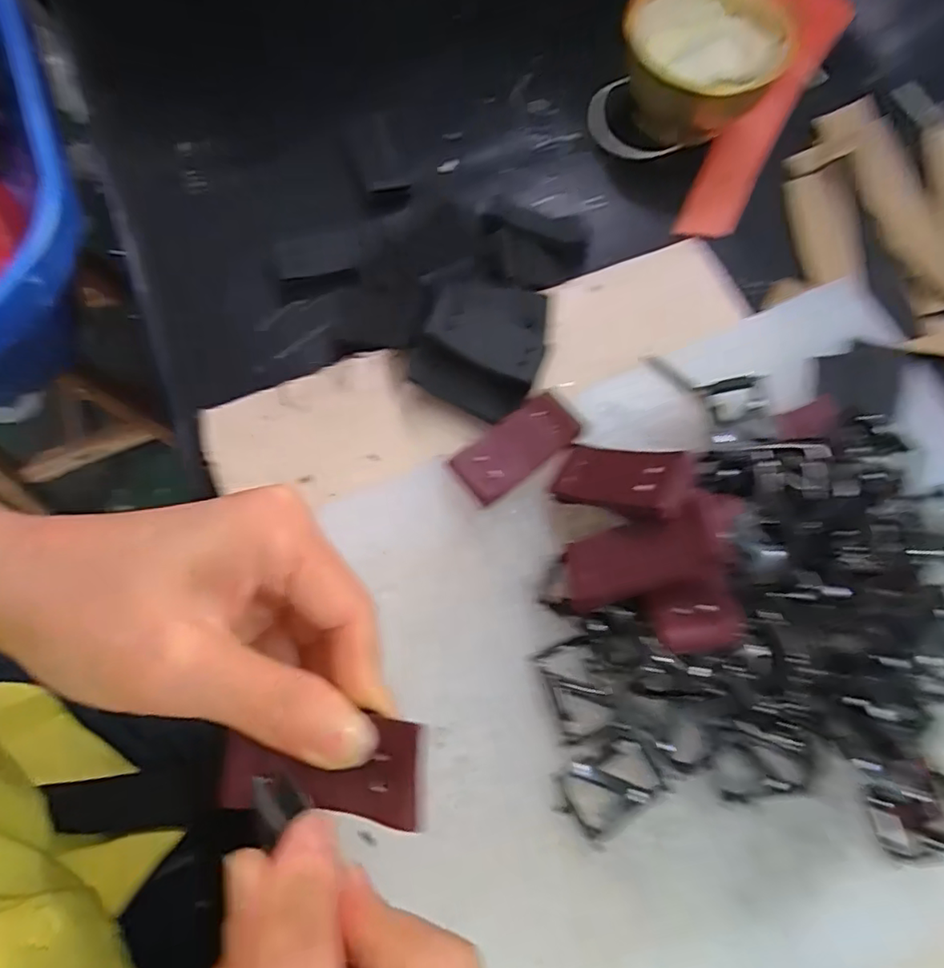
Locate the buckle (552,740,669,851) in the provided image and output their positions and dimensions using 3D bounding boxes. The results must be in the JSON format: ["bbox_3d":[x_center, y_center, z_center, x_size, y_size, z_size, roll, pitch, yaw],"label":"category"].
[{"bbox_3d":[0.053,0.118,0.222,0.040,0.005,0.027,-33,76,-11],"label":"buckle"}]

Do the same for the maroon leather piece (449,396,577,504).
[{"bbox_3d":[0.020,-0.017,0.260,0.057,0.006,0.026,-36,86,-10],"label":"maroon leather piece"}]

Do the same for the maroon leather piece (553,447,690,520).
[{"bbox_3d":[0.060,-0.002,0.236,0.059,0.006,0.029,13,65,51],"label":"maroon leather piece"}]

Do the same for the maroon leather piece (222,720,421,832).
[{"bbox_3d":[-0.042,0.082,0.161,0.057,0.010,0.027,-5,72,6],"label":"maroon leather piece"}]

